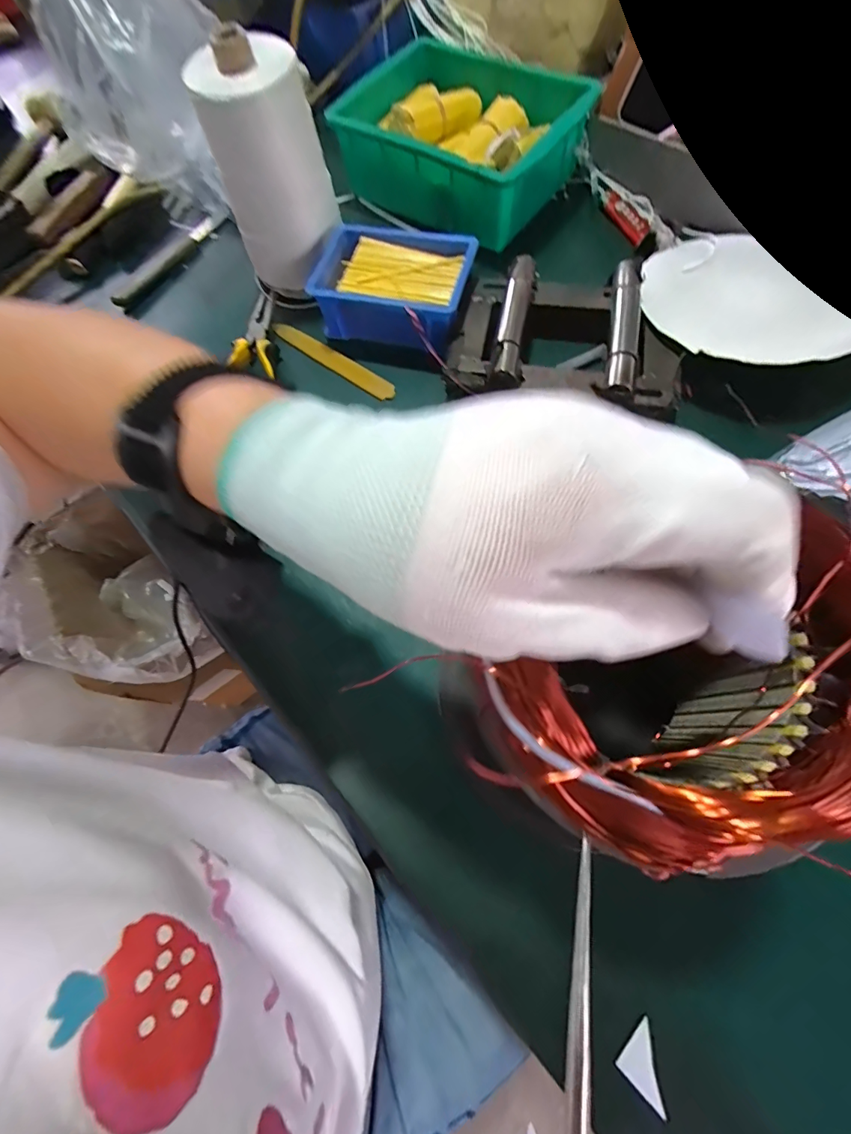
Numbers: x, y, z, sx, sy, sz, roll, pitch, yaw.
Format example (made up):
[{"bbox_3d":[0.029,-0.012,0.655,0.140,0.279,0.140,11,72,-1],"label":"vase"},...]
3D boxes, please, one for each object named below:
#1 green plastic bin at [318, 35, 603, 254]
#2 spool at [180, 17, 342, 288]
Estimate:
[{"bbox_3d":[0.037,-0.471,0.468,0.243,0.070,0.195,40,79,17],"label":"green plastic bin"},{"bbox_3d":[-0.140,-0.366,0.397,0.103,0.158,0.084,-13,70,1],"label":"spool"}]

